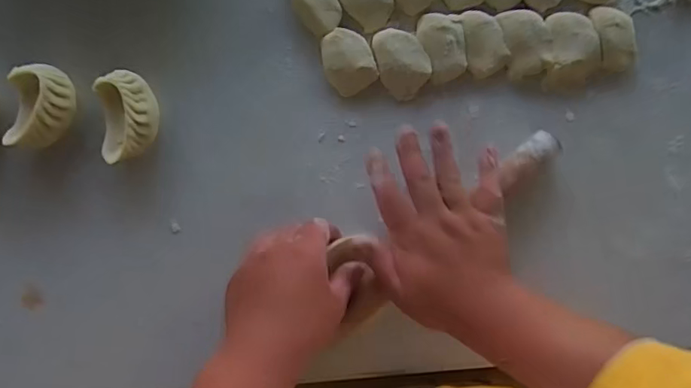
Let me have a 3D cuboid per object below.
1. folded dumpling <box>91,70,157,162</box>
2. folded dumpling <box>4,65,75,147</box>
[{"bbox_3d":[-0.170,-0.060,0.409,0.041,0.025,0.068,-2,93,-4],"label":"folded dumpling"},{"bbox_3d":[-0.234,-0.067,0.402,0.039,0.033,0.063,9,92,-4],"label":"folded dumpling"}]

